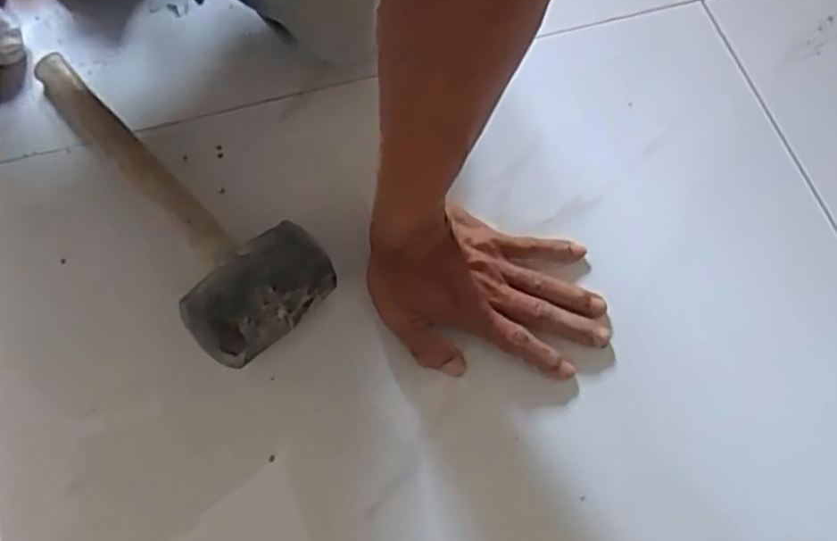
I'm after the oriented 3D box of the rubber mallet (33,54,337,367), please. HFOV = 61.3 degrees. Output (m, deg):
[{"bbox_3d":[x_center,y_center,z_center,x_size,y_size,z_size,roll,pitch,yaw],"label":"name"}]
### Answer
[{"bbox_3d":[-0.171,-0.070,0.488,0.095,0.064,0.304,-34,72,-14],"label":"rubber mallet"}]

